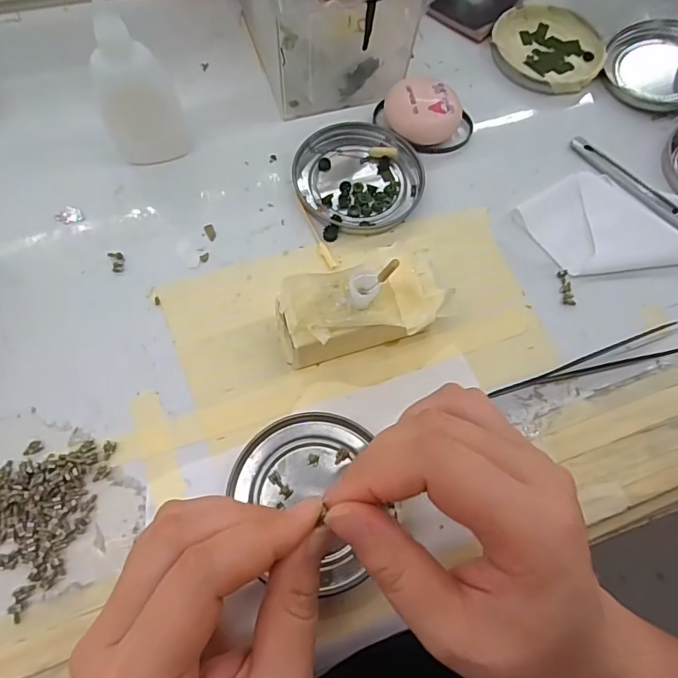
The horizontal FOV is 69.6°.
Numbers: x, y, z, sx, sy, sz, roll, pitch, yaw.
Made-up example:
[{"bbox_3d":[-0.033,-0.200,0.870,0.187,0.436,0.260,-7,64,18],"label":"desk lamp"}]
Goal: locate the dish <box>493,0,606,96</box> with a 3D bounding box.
[{"bbox_3d":[0.151,-0.211,0.354,0.079,0.007,0.077,1,69,-3],"label":"dish"}]

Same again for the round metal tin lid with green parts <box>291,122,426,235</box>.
[{"bbox_3d":[0.011,-0.102,0.304,0.076,0.008,0.080,1,69,-3],"label":"round metal tin lid with green parts"}]

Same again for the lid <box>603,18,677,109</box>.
[{"bbox_3d":[0.228,-0.197,0.342,0.067,0.022,0.067,1,69,-3],"label":"lid"}]

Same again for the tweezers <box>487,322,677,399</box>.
[{"bbox_3d":[0.143,0.011,0.271,0.132,0.004,0.016,-14,70,-8],"label":"tweezers"}]

